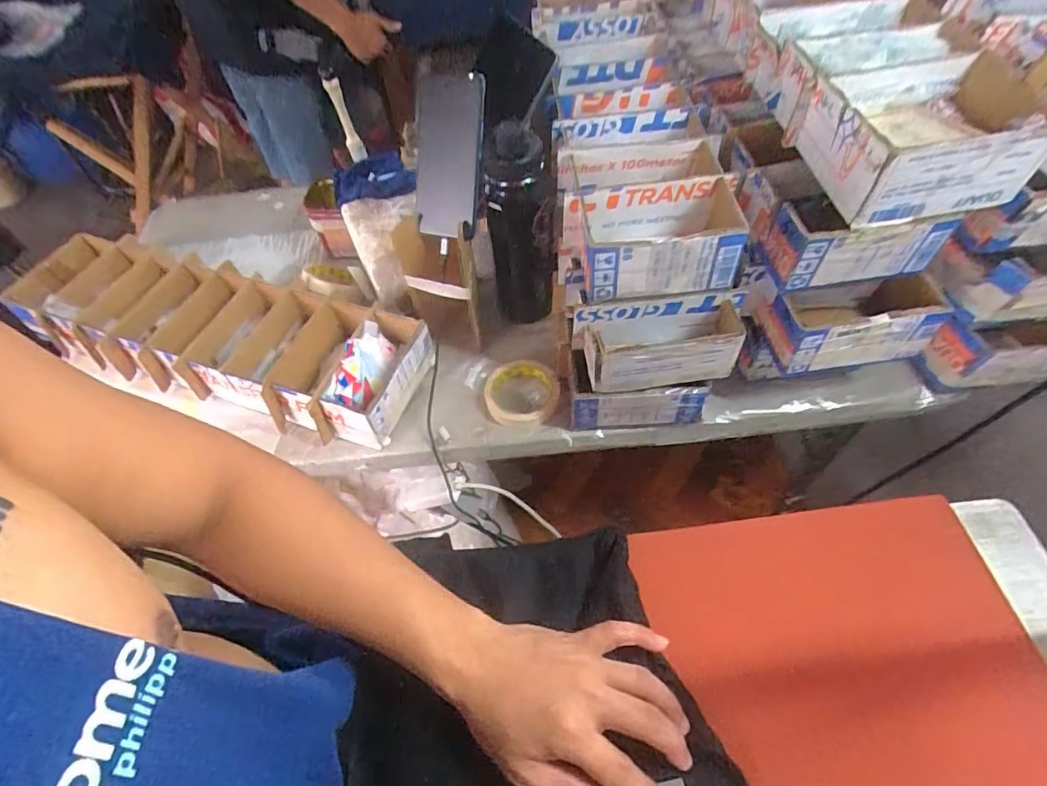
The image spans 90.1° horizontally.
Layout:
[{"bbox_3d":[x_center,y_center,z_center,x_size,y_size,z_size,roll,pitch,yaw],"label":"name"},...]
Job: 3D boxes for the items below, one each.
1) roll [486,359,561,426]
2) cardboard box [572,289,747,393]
[{"bbox_3d":[-0.001,-0.001,0.676,0.092,0.017,0.092,-2,56,3],"label":"roll"},{"bbox_3d":[0.147,-0.055,0.564,0.176,0.079,0.066,-4,55,2],"label":"cardboard box"}]

